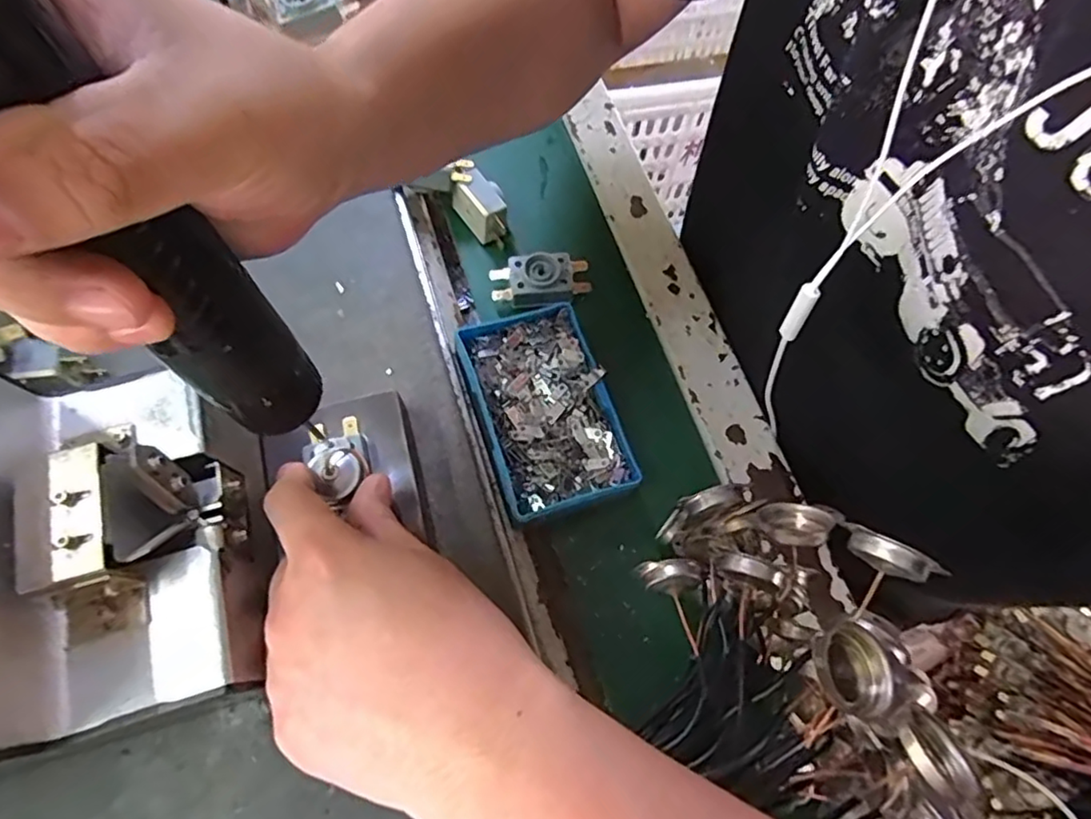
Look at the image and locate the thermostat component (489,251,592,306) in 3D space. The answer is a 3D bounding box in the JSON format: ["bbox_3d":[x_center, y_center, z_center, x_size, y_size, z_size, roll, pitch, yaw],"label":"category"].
[{"bbox_3d":[-0.003,-0.080,0.381,0.059,0.013,0.031,-6,70,-3],"label":"thermostat component"}]

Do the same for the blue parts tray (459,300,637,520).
[{"bbox_3d":[-0.001,-0.001,0.350,0.072,0.030,0.118,-17,71,-7],"label":"blue parts tray"}]

